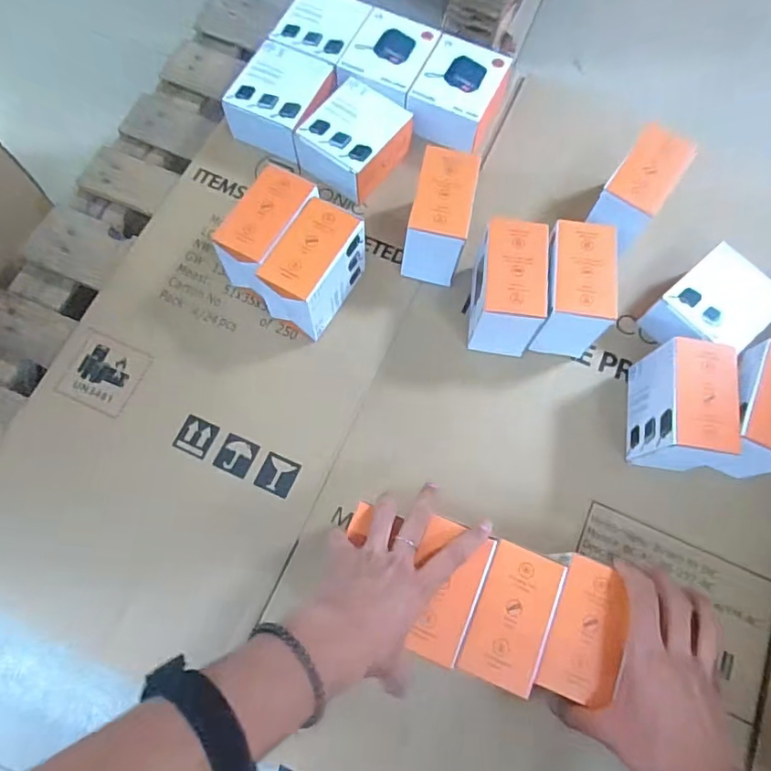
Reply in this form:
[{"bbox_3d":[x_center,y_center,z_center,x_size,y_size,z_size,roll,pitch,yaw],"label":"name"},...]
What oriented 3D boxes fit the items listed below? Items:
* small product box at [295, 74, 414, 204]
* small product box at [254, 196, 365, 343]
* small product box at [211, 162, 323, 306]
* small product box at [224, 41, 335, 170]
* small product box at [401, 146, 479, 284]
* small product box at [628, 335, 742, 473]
[{"bbox_3d":[-0.038,-0.304,0.669,0.105,0.053,0.121,34,74,9],"label":"small product box"},{"bbox_3d":[-0.078,-0.124,0.592,0.067,0.106,0.118,32,73,9],"label":"small product box"},{"bbox_3d":[-0.129,-0.160,0.602,0.068,0.105,0.123,29,74,8],"label":"small product box"},{"bbox_3d":[-0.130,-0.355,0.689,0.105,0.069,0.123,24,72,6],"label":"small product box"},{"bbox_3d":[0.063,-0.189,0.616,0.063,0.103,0.115,13,72,3],"label":"small product box"},{"bbox_3d":[0.302,0.028,0.555,0.067,0.102,0.121,11,71,2],"label":"small product box"}]

